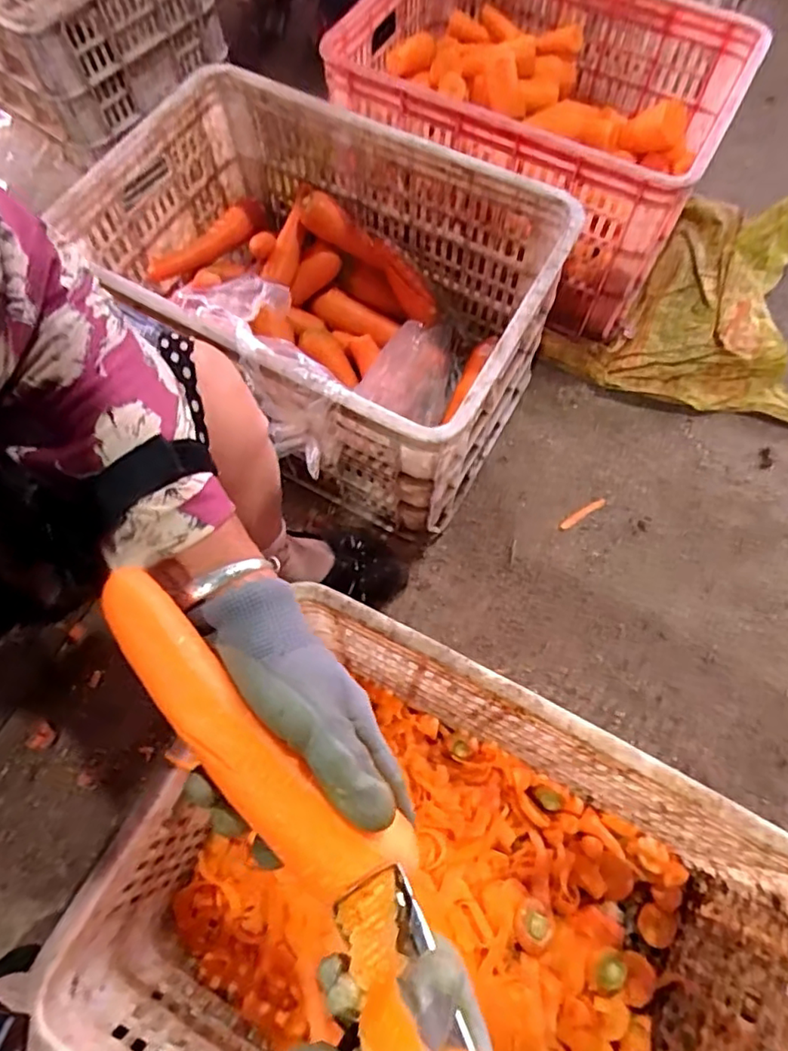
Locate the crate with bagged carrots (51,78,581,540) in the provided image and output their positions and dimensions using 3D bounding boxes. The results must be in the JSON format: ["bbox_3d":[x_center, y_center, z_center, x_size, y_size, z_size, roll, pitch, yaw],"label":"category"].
[{"bbox_3d":[-0.093,-0.252,0.772,0.503,0.310,0.373,27,71,10],"label":"crate with bagged carrots"}]

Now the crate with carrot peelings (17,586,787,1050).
[{"bbox_3d":[0.060,0.342,0.517,0.504,0.266,0.348,27,71,10],"label":"crate with carrot peelings"}]

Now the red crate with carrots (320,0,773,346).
[{"bbox_3d":[0.202,-0.581,0.898,0.513,0.271,0.387,31,72,12],"label":"red crate with carrots"}]

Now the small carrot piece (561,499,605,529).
[{"bbox_3d":[0.260,-0.017,0.829,0.074,0.009,0.013,-32,70,-11],"label":"small carrot piece"}]

